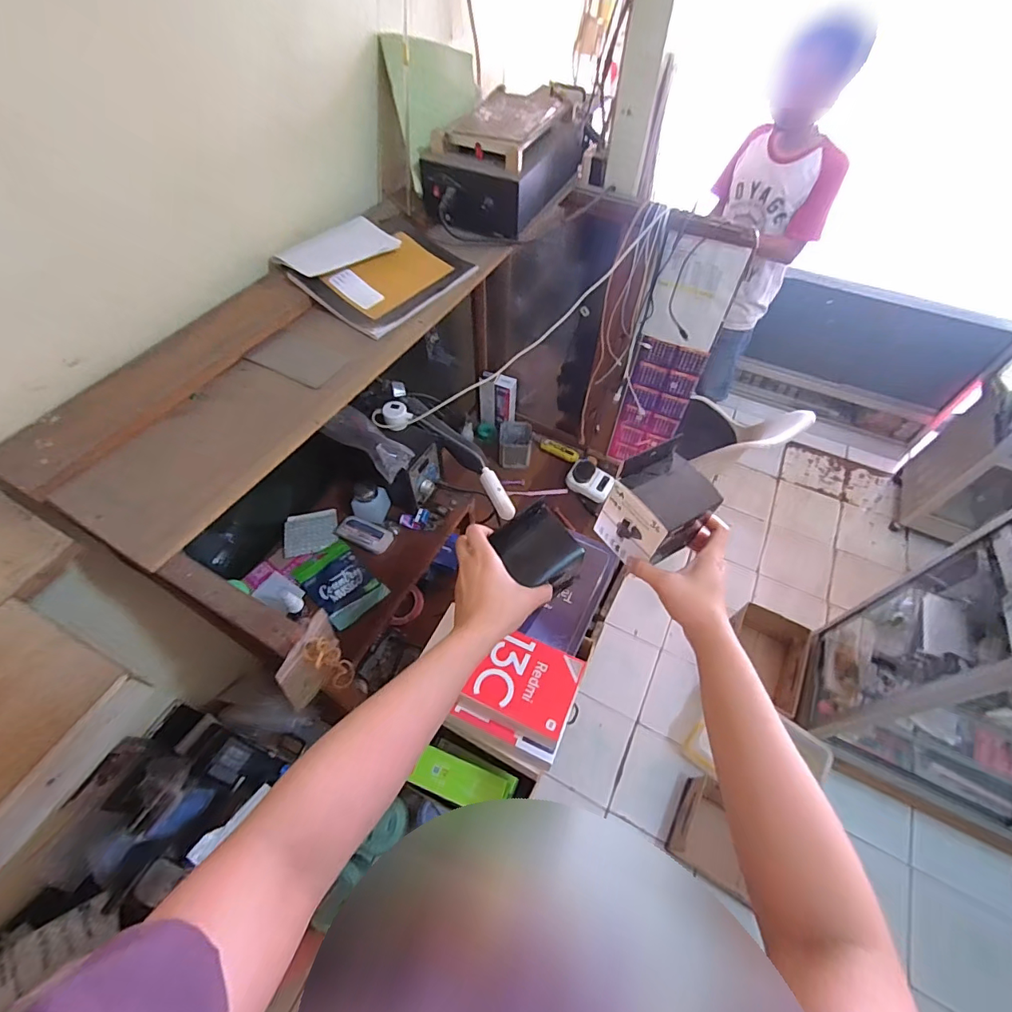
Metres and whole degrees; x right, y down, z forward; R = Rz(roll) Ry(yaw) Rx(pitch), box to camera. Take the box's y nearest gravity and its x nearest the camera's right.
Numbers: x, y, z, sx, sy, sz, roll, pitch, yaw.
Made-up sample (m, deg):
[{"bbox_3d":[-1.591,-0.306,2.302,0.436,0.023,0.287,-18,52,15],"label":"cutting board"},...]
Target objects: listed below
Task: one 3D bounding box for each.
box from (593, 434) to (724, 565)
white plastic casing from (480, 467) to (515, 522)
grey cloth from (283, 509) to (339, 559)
[{"bbox_3d":[0.165,0.001,0.503,0.100,0.106,0.083,-29,61,-19],"label":"box"},{"bbox_3d":[-0.014,-0.021,0.698,0.024,0.015,0.093,-22,59,-15],"label":"white plastic casing"},{"bbox_3d":[-0.356,0.048,0.859,0.091,0.006,0.099,-5,47,-16],"label":"grey cloth"}]

